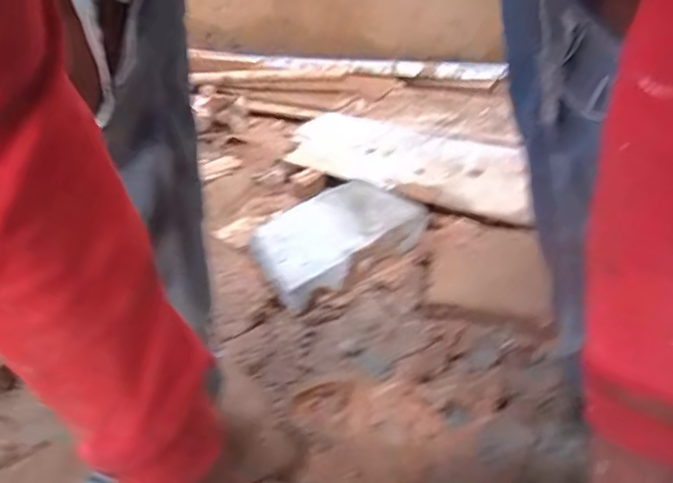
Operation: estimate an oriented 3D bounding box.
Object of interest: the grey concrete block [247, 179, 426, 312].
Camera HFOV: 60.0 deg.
[{"bbox_3d":[-0.015,-0.017,1.077,0.328,0.044,0.247,-31,41,-34],"label":"grey concrete block"}]

